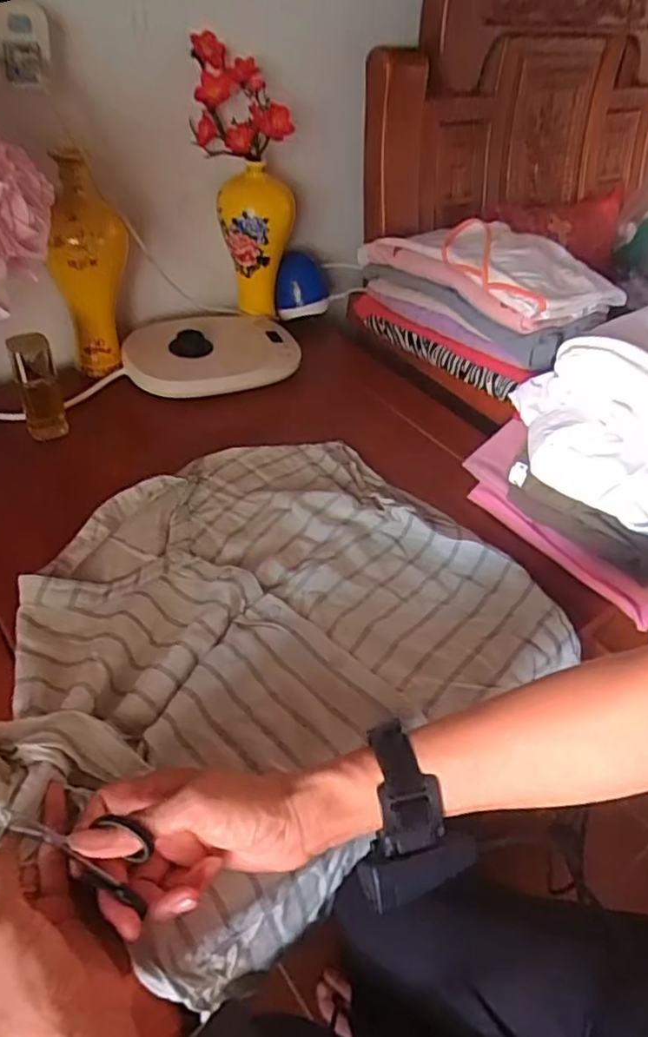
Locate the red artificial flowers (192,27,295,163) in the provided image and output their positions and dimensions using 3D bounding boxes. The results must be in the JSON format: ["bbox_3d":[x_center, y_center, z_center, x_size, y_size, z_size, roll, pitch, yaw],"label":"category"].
[{"bbox_3d":[-0.091,-0.468,0.716,0.118,0.112,0.046,22,45,15],"label":"red artificial flowers"}]

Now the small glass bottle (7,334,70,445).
[{"bbox_3d":[-0.306,-0.138,0.679,0.042,0.107,0.040,-14,48,-21],"label":"small glass bottle"}]

